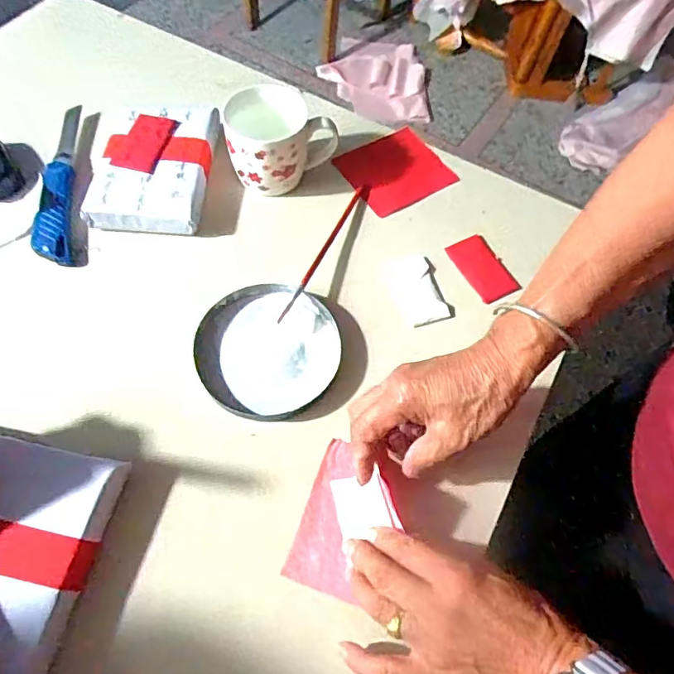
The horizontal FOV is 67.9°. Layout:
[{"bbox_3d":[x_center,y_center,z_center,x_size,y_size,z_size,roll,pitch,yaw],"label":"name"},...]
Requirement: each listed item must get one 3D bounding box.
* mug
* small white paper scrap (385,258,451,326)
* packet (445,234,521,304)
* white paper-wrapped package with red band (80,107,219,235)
[{"bbox_3d":[-0.063,-0.205,0.517,0.098,0.072,0.077,-34,68,-19],"label":"mug"},{"bbox_3d":[0.079,-0.046,0.491,0.041,0.004,0.069,-16,64,-11],"label":"small white paper scrap"},{"bbox_3d":[0.145,-0.069,0.505,0.043,0.004,0.075,-23,65,-14],"label":"packet"},{"bbox_3d":[-0.192,-0.181,0.523,0.121,0.034,0.156,0,62,-3],"label":"white paper-wrapped package with red band"}]

